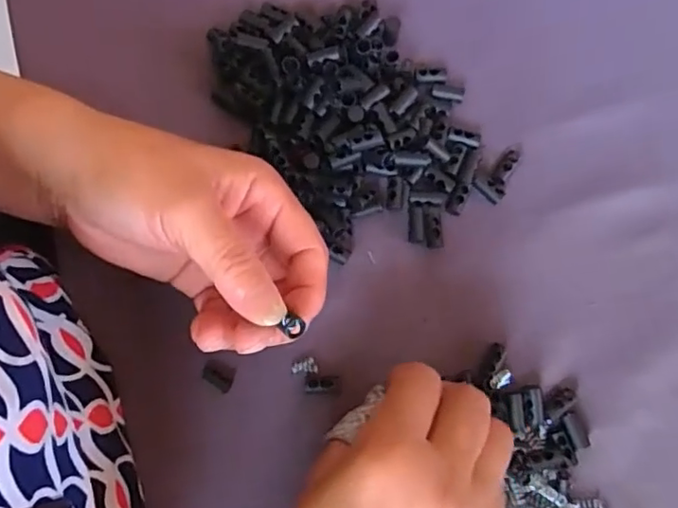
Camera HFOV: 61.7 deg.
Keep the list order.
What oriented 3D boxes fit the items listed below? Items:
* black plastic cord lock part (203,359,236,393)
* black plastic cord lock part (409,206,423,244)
[{"bbox_3d":[-0.064,0.065,0.301,0.017,0.004,0.013,20,79,4],"label":"black plastic cord lock part"},{"bbox_3d":[0.042,-0.016,0.309,0.007,0.004,0.020,3,78,0],"label":"black plastic cord lock part"}]

